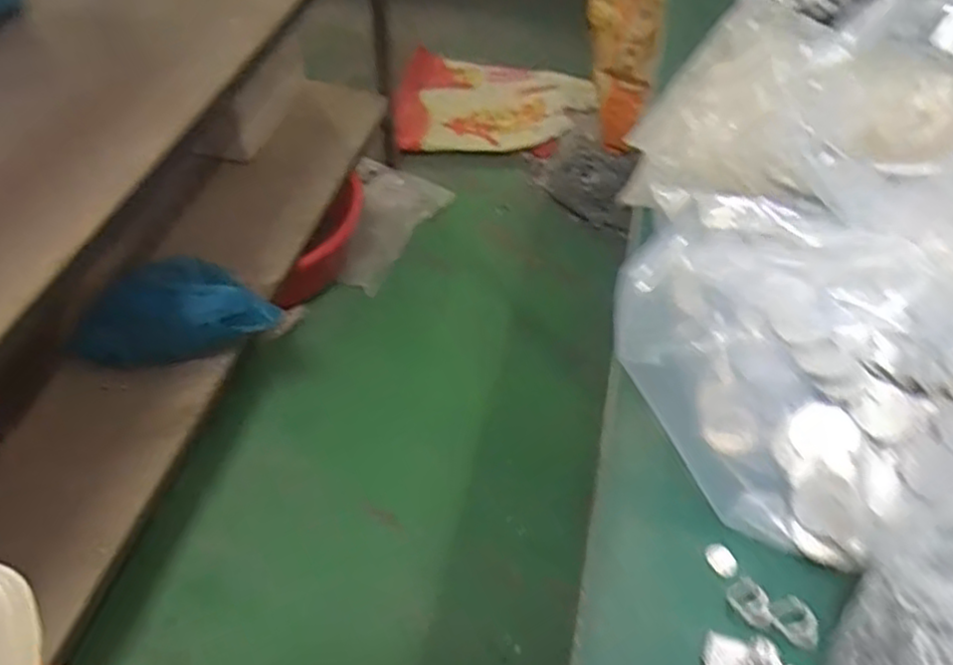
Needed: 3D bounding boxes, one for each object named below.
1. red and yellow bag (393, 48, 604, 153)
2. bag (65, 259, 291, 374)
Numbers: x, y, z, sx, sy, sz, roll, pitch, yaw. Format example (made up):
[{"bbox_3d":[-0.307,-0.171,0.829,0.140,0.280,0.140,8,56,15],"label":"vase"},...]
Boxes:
[{"bbox_3d":[0.041,-0.598,1.839,0.486,0.086,0.362,-3,55,0],"label":"red and yellow bag"},{"bbox_3d":[-0.440,-0.019,1.076,0.276,0.182,0.104,-14,53,-14],"label":"bag"}]

